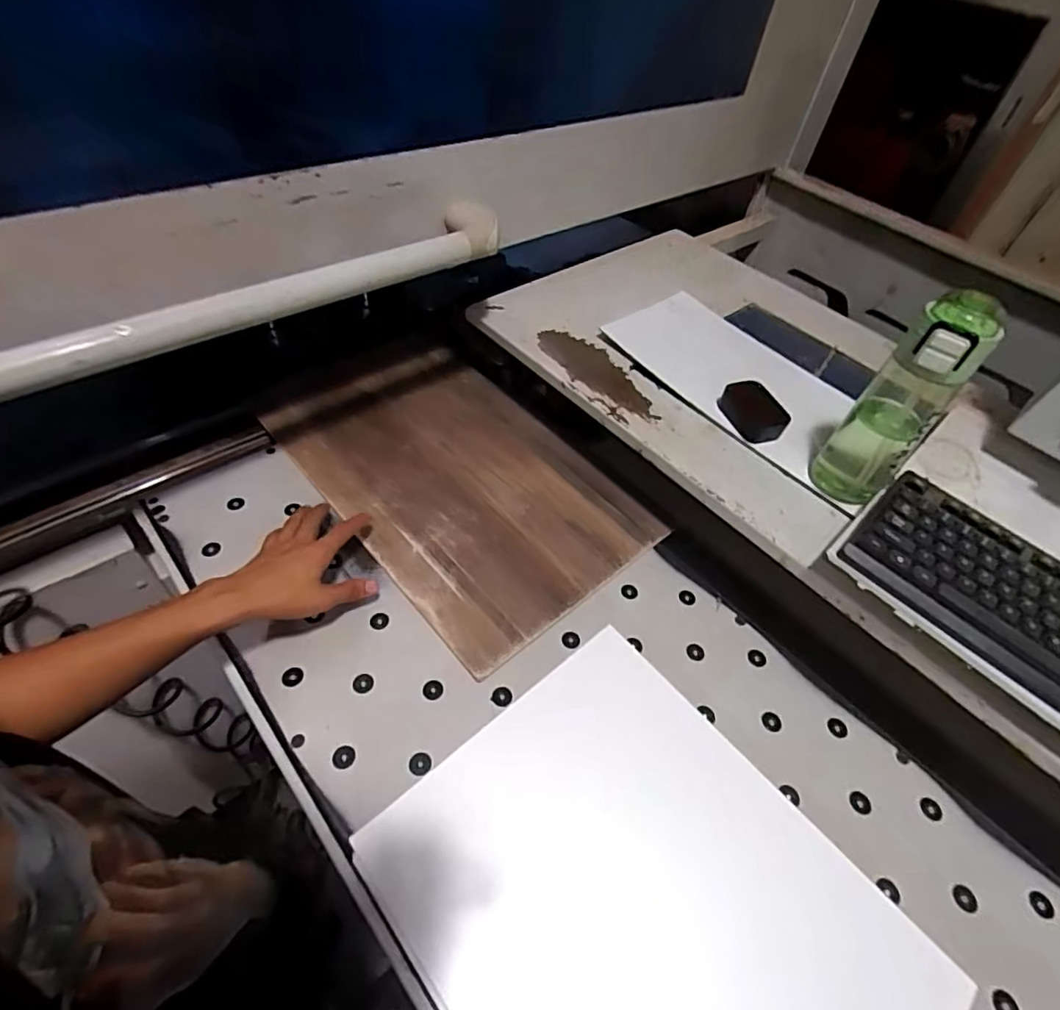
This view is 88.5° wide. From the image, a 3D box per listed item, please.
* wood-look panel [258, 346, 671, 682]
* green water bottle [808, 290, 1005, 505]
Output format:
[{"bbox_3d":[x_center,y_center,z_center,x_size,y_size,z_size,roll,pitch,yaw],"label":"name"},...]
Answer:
[{"bbox_3d":[-0.103,-0.045,0.749,0.310,0.024,0.519,-36,61,-25],"label":"wood-look panel"},{"bbox_3d":[0.363,-0.090,0.547,0.071,0.232,0.059,36,55,22],"label":"green water bottle"}]

